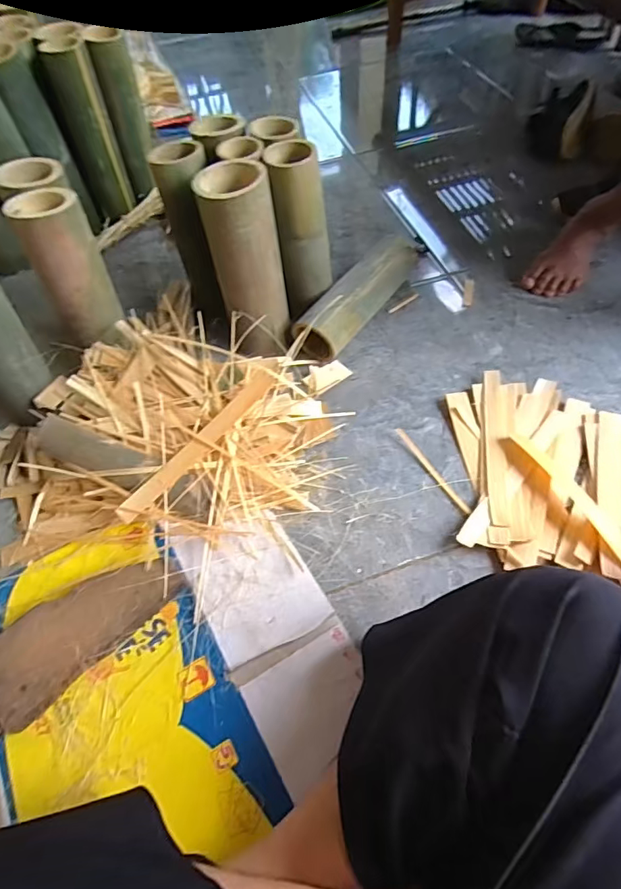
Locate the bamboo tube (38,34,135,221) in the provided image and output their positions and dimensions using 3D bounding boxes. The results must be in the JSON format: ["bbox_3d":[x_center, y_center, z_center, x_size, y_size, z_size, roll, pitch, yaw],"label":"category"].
[{"bbox_3d":[-0.424,-0.600,0.951,0.082,0.284,0.076,-22,58,-11],"label":"bamboo tube"}]

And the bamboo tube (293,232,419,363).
[{"bbox_3d":[0.089,-0.264,0.864,0.080,0.088,0.301,30,63,21],"label":"bamboo tube"}]

